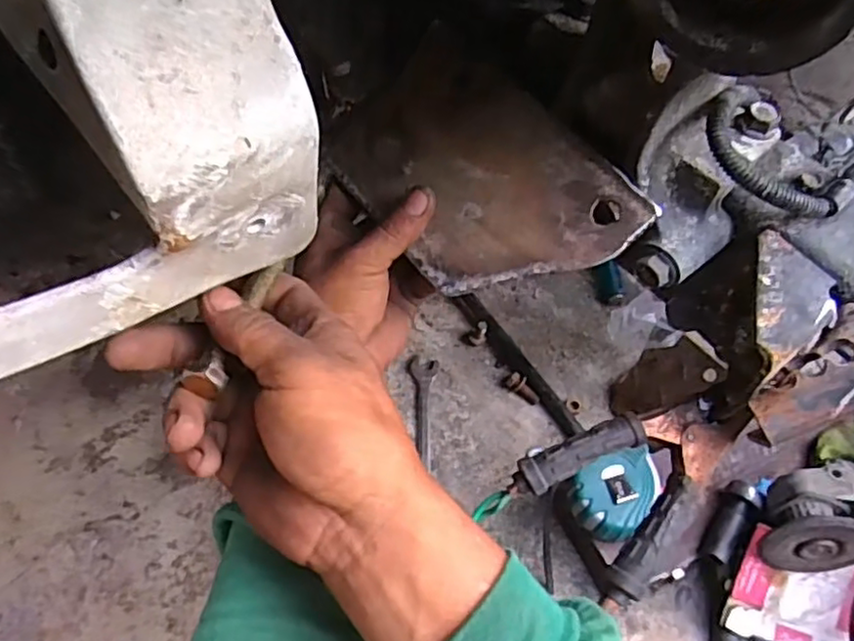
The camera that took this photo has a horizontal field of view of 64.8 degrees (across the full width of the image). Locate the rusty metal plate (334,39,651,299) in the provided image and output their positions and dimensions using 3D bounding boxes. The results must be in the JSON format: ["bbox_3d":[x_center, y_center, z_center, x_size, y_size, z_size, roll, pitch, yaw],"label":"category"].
[{"bbox_3d":[0.026,-0.083,0.392,0.113,0.006,0.180,-43,64,5],"label":"rusty metal plate"}]

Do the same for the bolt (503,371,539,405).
[{"bbox_3d":[0.112,0.079,0.791,0.046,0.014,0.018,34,61,18],"label":"bolt"}]

